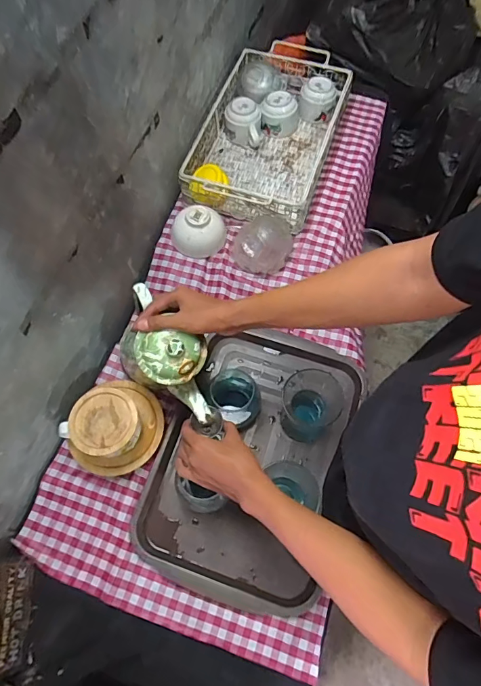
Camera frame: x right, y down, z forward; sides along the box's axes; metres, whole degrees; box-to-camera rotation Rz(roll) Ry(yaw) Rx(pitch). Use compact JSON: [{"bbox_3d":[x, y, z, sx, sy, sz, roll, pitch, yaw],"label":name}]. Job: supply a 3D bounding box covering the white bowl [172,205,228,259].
[{"bbox_3d":[-0.082,-0.229,0.830,0.104,0.064,0.098,0,66,0],"label":"white bowl"}]

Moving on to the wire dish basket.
[{"bbox_3d":[0.060,-0.454,0.909,0.263,0.097,0.429,17,67,7],"label":"wire dish basket"}]

